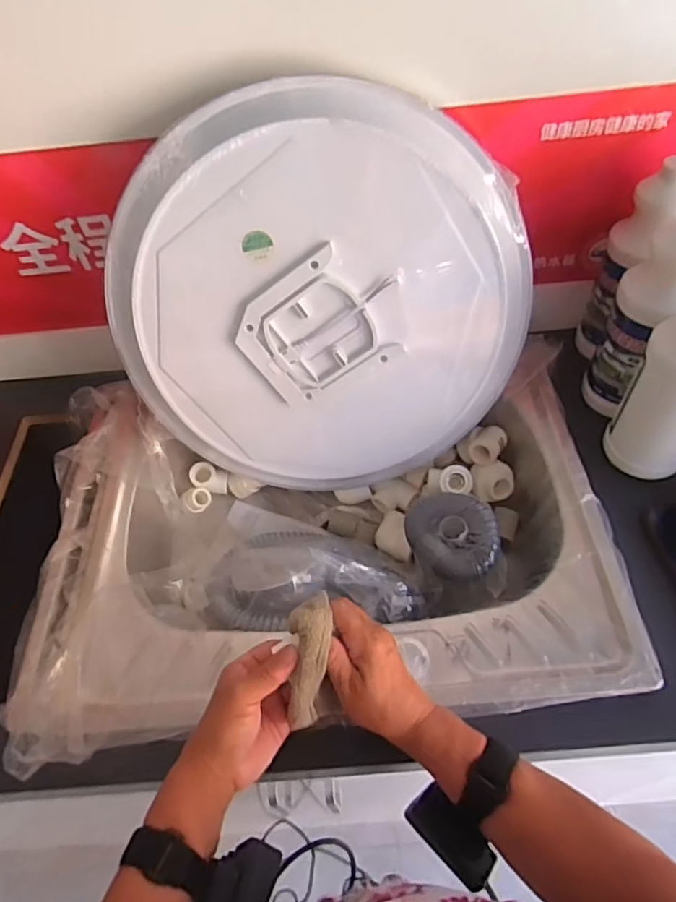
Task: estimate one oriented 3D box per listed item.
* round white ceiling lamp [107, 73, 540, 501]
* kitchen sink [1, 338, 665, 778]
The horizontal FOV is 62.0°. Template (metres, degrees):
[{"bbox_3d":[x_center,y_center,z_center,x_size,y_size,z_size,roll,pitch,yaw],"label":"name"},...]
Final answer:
[{"bbox_3d":[-0.020,-0.147,0.628,0.441,0.444,0.080,-44,25,24],"label":"round white ceiling lamp"},{"bbox_3d":[-0.018,0.108,0.657,0.597,0.160,0.422,-7,52,0],"label":"kitchen sink"}]

